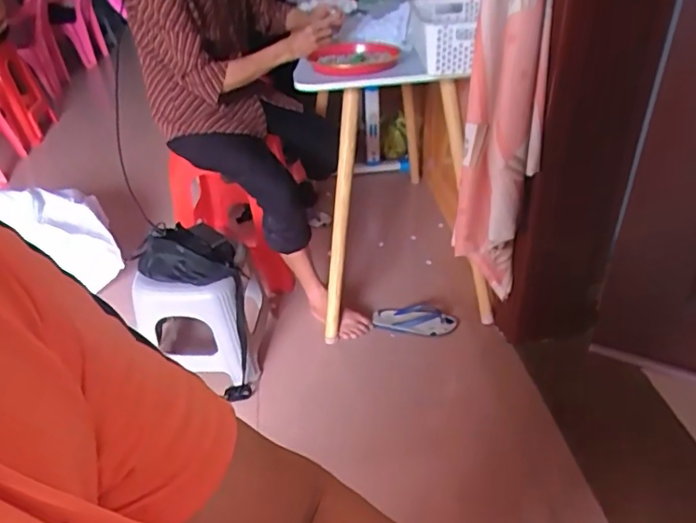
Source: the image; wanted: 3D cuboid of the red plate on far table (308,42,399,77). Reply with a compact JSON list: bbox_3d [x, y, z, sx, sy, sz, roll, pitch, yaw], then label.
[{"bbox_3d":[0.016,-0.465,1.233,0.190,0.033,0.181,3,37,9],"label":"red plate on far table"}]

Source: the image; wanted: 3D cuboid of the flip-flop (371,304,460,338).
[{"bbox_3d":[0.196,0.172,1.592,0.243,0.040,0.102,4,37,11],"label":"flip-flop"}]

